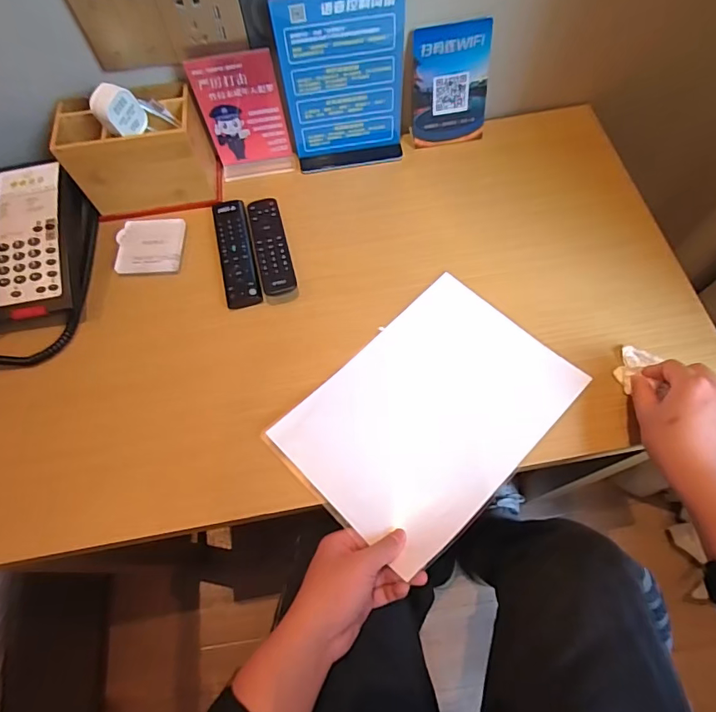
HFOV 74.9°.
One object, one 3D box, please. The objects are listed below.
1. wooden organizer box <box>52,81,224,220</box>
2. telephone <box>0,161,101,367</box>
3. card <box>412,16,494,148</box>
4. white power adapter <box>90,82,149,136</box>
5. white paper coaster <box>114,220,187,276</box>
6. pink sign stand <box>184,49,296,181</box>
[{"bbox_3d":[-0.283,-0.270,0.612,0.175,0.114,0.108,-14,66,-4],"label":"wooden organizer box"},{"bbox_3d":[-0.430,-0.119,0.568,0.158,0.105,0.249,-3,66,1],"label":"telephone"},{"bbox_3d":[0.122,-0.354,0.616,0.097,0.142,0.010,-5,45,5],"label":"card"},{"bbox_3d":[-0.278,-0.284,0.541,0.028,0.057,0.046,16,67,9],"label":"white power adapter"},{"bbox_3d":[-0.277,-0.146,0.621,0.087,0.007,0.082,-2,66,1],"label":"white paper coaster"},{"bbox_3d":[-0.146,-0.309,0.601,0.100,0.146,0.036,-14,66,-4],"label":"pink sign stand"}]

